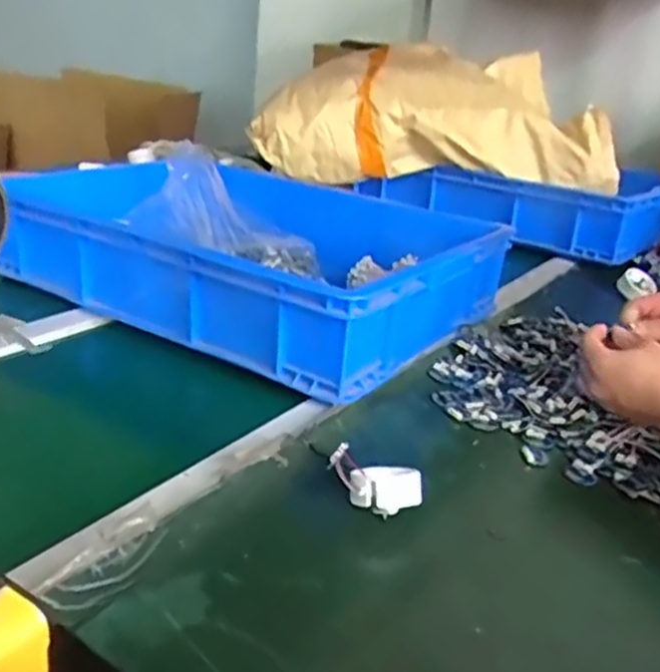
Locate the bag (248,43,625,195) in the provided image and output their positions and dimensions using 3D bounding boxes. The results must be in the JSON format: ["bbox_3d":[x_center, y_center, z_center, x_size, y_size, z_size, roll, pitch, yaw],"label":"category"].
[{"bbox_3d":[0.216,-0.434,1.504,0.695,0.252,0.283,7,23,1],"label":"bag"}]

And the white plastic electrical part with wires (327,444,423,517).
[{"bbox_3d":[0.036,0.112,0.595,0.058,0.031,0.077,0,24,-15],"label":"white plastic electrical part with wires"}]

